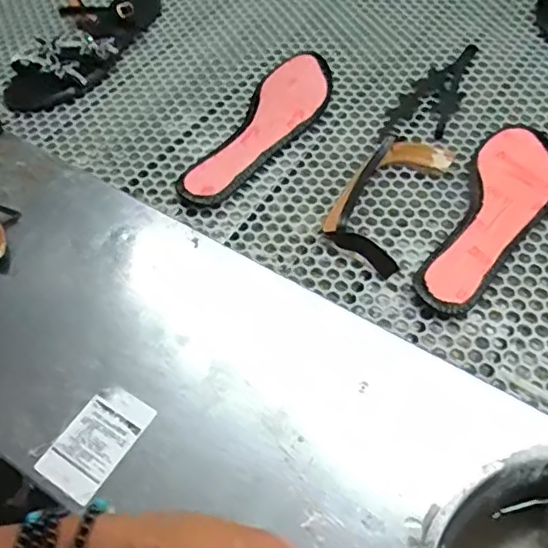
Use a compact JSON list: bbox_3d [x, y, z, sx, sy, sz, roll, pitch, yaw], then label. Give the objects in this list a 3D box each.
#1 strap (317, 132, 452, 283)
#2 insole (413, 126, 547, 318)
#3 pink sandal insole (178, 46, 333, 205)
[{"bbox_3d":[0.111,-0.079,0.568,0.083,0.029,0.178,22,59,18],"label":"strap"},{"bbox_3d":[0.215,-0.057,0.556,0.079,0.016,0.250,26,60,19],"label":"insole"},{"bbox_3d":[-0.012,-0.163,0.637,0.078,0.016,0.256,26,60,19],"label":"pink sandal insole"}]

